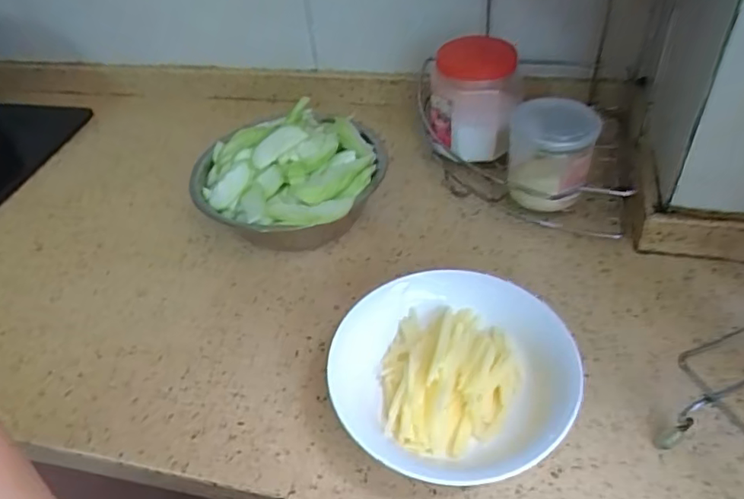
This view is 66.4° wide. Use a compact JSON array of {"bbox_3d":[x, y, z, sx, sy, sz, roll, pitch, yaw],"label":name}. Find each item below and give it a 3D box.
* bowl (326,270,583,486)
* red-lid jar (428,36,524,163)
[{"bbox_3d":[0.061,0.101,0.447,0.177,0.068,0.180,-3,43,3],"label":"bowl"},{"bbox_3d":[0.122,-0.168,0.676,0.097,0.135,0.086,5,45,11],"label":"red-lid jar"}]

